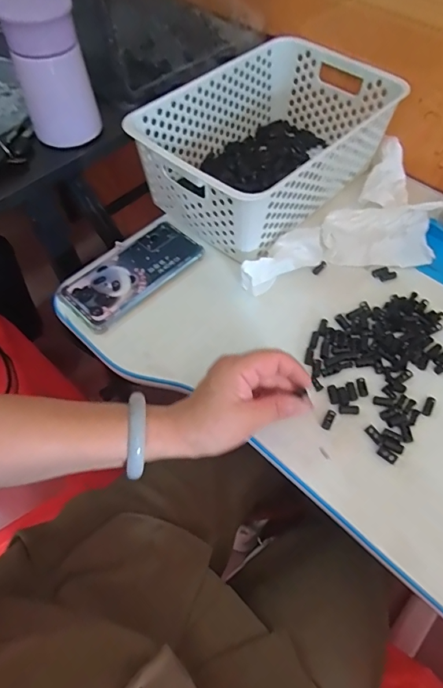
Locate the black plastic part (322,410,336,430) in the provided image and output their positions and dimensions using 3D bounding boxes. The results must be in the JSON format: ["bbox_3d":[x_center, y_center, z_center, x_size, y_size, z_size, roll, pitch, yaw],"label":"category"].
[{"bbox_3d":[0.101,0.071,0.400,0.008,0.004,0.020,25,62,15],"label":"black plastic part"}]

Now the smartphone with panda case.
[{"bbox_3d":[-0.100,-0.083,0.491,0.072,0.009,0.163,39,66,21],"label":"smartphone with panda case"}]

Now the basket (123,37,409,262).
[{"bbox_3d":[0.061,-0.254,0.542,0.200,0.109,0.305,36,65,20],"label":"basket"}]

